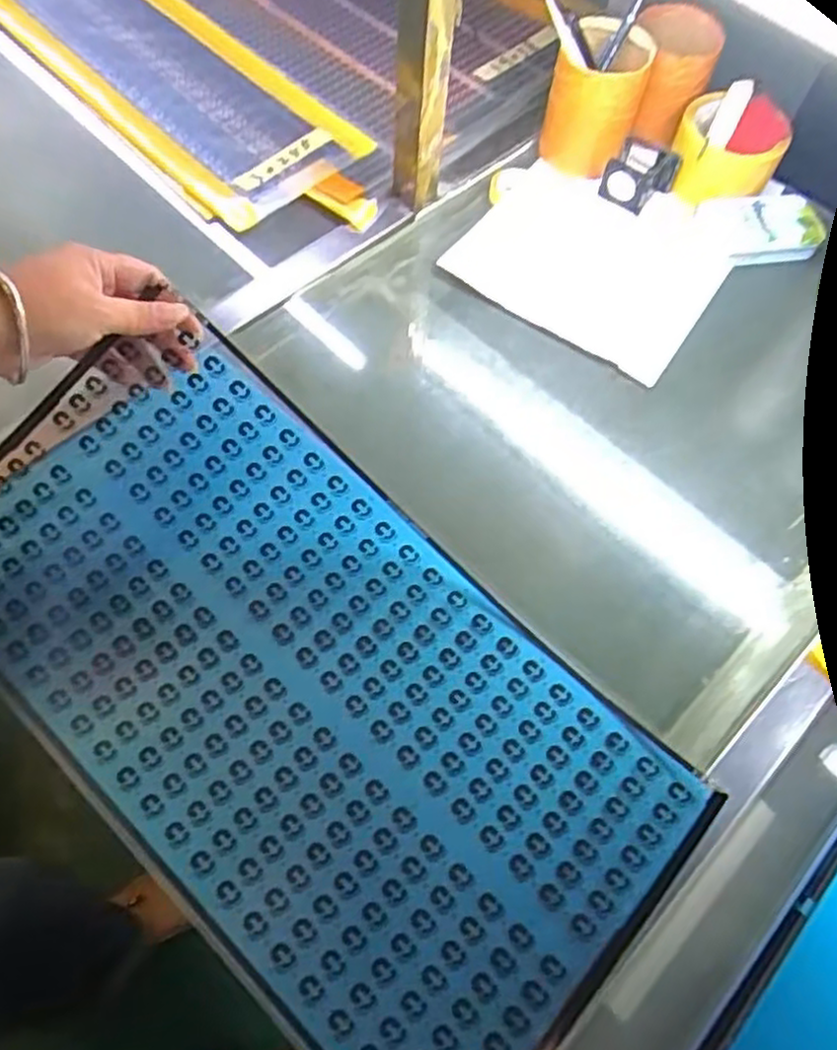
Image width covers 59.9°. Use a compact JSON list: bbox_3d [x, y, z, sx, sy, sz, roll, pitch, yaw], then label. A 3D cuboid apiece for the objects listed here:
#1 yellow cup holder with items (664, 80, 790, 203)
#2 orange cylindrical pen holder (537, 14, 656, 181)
[{"bbox_3d":[0.282,-0.343,0.675,0.098,0.080,0.087,25,64,9],"label":"yellow cup holder with items"},{"bbox_3d":[0.161,-0.392,0.675,0.083,0.110,0.081,2,63,-3],"label":"orange cylindrical pen holder"}]

